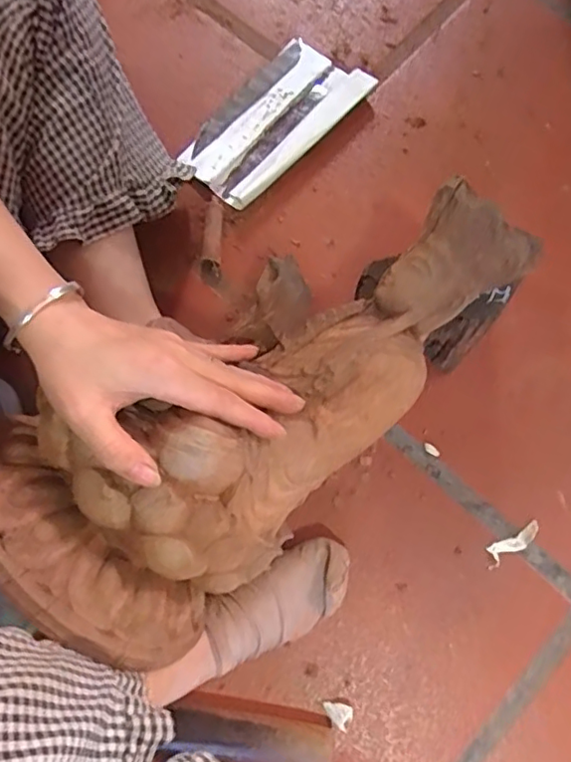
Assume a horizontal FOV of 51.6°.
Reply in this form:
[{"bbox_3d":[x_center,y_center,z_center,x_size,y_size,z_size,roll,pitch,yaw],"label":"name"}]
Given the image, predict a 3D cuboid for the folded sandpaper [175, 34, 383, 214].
[{"bbox_3d":[-0.016,-0.291,0.657,0.112,0.023,0.203,43,79,11],"label":"folded sandpaper"}]

